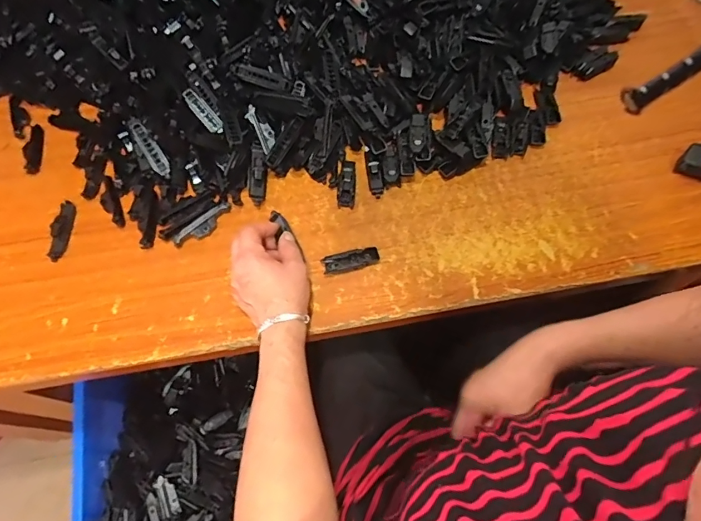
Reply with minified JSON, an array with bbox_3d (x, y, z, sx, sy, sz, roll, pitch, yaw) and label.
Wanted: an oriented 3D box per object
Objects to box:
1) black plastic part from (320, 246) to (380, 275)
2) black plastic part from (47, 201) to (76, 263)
[{"bbox_3d":[0.001,0.001,0.526,0.066,0.011,0.024,-13,64,-5],"label":"black plastic part"},{"bbox_3d":[-0.364,-0.040,0.553,0.020,0.015,0.081,1,63,2],"label":"black plastic part"}]

